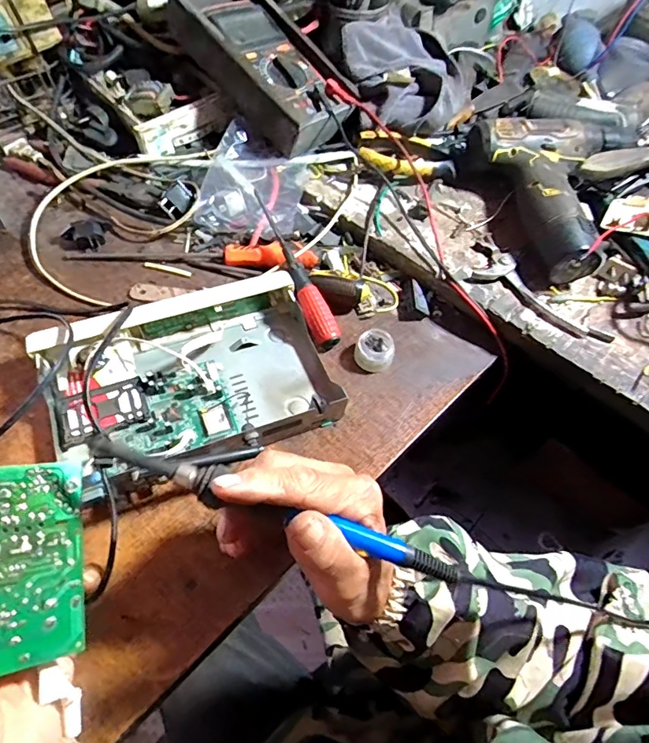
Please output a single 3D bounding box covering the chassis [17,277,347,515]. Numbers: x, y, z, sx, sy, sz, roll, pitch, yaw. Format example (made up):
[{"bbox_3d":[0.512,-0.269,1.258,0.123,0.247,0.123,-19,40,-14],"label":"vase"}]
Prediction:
[{"bbox_3d":[-0.108,0.006,0.393,0.219,0.046,0.156,-20,61,-13],"label":"chassis"}]

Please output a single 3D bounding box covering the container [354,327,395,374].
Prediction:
[{"bbox_3d":[0.046,-0.020,0.431,0.037,0.023,0.033,-27,63,-17],"label":"container"}]

